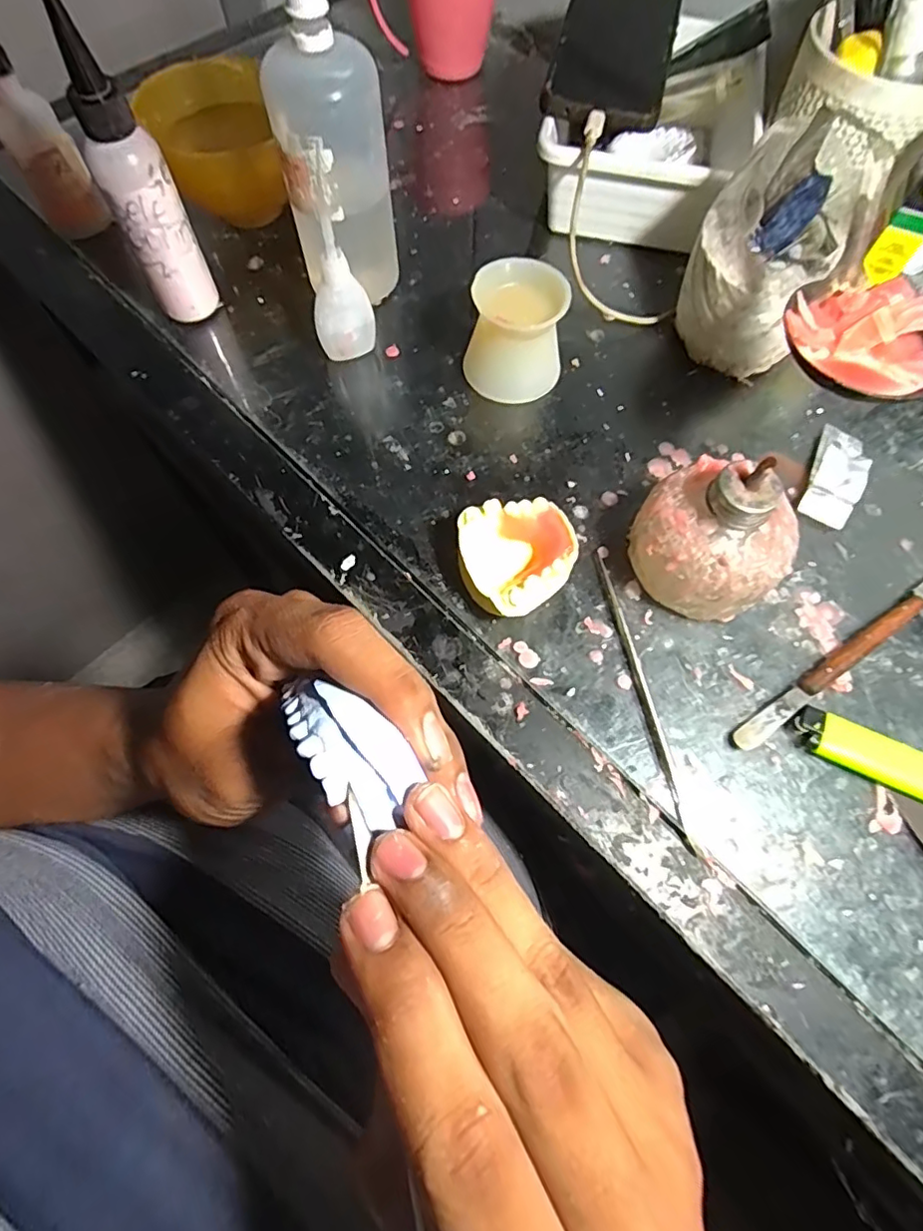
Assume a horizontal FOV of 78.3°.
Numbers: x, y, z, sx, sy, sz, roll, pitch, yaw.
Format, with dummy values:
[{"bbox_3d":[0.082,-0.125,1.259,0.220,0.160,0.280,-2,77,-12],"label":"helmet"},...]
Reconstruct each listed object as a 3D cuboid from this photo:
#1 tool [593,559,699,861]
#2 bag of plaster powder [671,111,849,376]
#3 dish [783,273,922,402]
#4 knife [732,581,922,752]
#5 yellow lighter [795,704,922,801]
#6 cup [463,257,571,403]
[{"bbox_3d":[0.093,0.038,0.289,0.004,0.004,0.157,-10,69,-5],"label":"tool"},{"bbox_3d":[0.178,-0.209,0.339,0.080,0.105,0.082,24,70,9],"label":"bag of plaster powder"},{"bbox_3d":[0.175,-0.120,0.243,0.068,0.014,0.057,24,70,9],"label":"dish"},{"bbox_3d":[0.205,0.018,0.294,0.168,0.012,0.011,-32,72,-13],"label":"knife"},{"bbox_3d":[0.200,0.068,0.273,0.077,0.013,0.022,25,70,9],"label":"yellow lighter"},{"bbox_3d":[0.033,-0.169,0.344,0.056,0.055,0.056,0,68,-1],"label":"cup"}]

